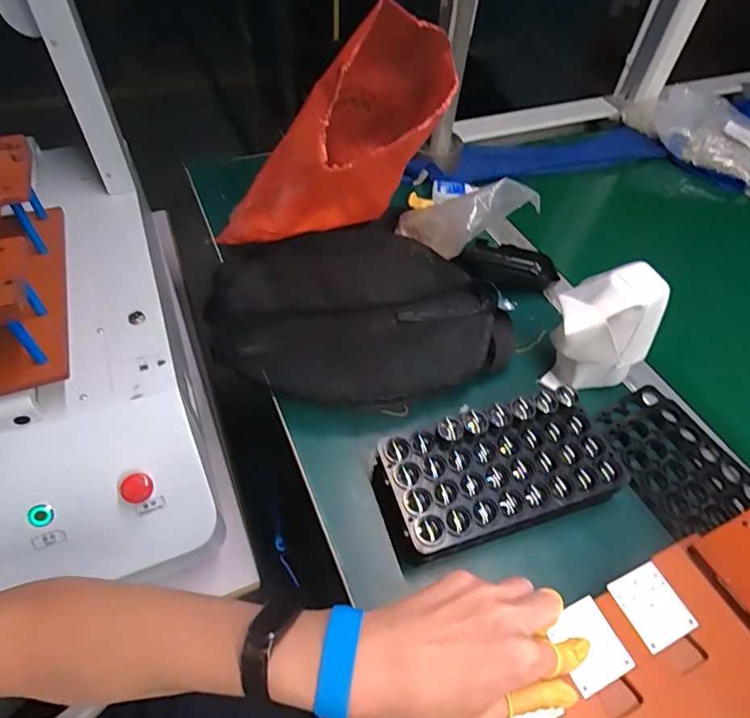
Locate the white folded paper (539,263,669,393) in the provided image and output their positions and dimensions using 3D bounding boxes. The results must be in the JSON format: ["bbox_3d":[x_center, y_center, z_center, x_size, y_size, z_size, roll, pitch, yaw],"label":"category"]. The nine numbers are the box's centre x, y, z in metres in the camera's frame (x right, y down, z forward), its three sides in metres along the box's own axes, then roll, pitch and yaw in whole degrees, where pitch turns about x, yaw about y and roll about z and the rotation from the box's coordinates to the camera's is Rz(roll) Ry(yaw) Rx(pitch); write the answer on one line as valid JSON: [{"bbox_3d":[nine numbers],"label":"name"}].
[{"bbox_3d":[0.219,-0.026,0.478,0.086,0.110,0.086,36,58,20],"label":"white folded paper"}]

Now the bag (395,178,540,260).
[{"bbox_3d":[0.094,-0.156,0.563,0.070,0.161,0.083,53,56,-19],"label":"bag"}]

